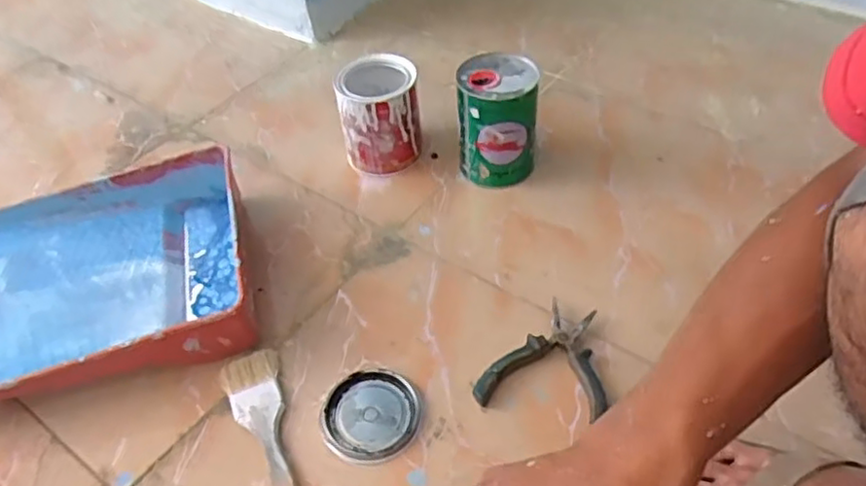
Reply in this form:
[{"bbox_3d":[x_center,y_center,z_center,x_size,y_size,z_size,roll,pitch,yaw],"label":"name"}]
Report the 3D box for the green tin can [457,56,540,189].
[{"bbox_3d":[0.082,-0.151,0.827,0.095,0.141,0.096,-3,47,3],"label":"green tin can"}]

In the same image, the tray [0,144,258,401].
[{"bbox_3d":[-0.386,0.044,0.733,0.355,0.069,0.279,-14,48,-7],"label":"tray"}]

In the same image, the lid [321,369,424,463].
[{"bbox_3d":[-0.061,0.166,0.635,0.091,0.010,0.096,-3,47,3],"label":"lid"}]

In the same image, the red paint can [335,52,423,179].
[{"bbox_3d":[-0.068,-0.166,0.861,0.098,0.124,0.092,-3,47,3],"label":"red paint can"}]

